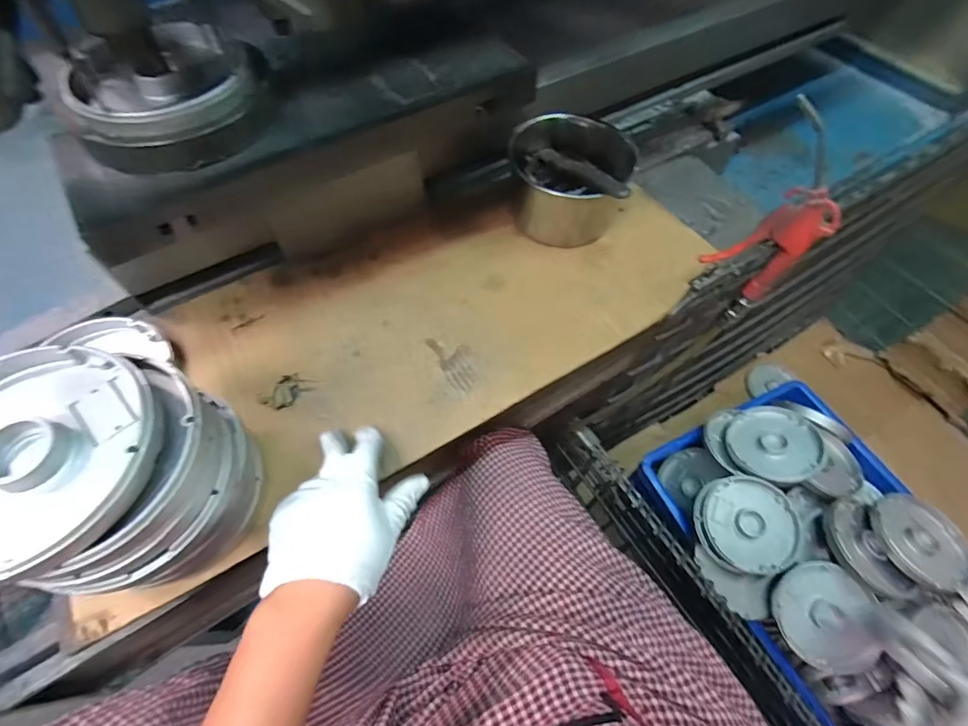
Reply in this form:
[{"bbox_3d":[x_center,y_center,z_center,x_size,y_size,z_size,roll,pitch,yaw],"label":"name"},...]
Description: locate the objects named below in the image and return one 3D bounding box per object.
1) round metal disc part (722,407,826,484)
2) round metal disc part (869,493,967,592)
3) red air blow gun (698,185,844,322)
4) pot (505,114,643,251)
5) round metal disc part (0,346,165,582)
[{"bbox_3d":[0.489,0.134,0.770,0.140,0.016,0.139,-9,51,11],"label":"round metal disc part"},{"bbox_3d":[0.677,0.272,0.699,0.152,0.025,0.137,-7,61,-6],"label":"round metal disc part"},{"bbox_3d":[0.293,-0.113,0.492,0.087,0.160,0.048,-12,61,-9],"label":"red air blow gun"},{"bbox_3d":[0.099,-0.219,0.553,0.139,0.106,0.122,19,61,8],"label":"pot"},{"bbox_3d":[-0.270,0.054,0.267,0.140,0.020,0.135,1,60,-2],"label":"round metal disc part"}]

